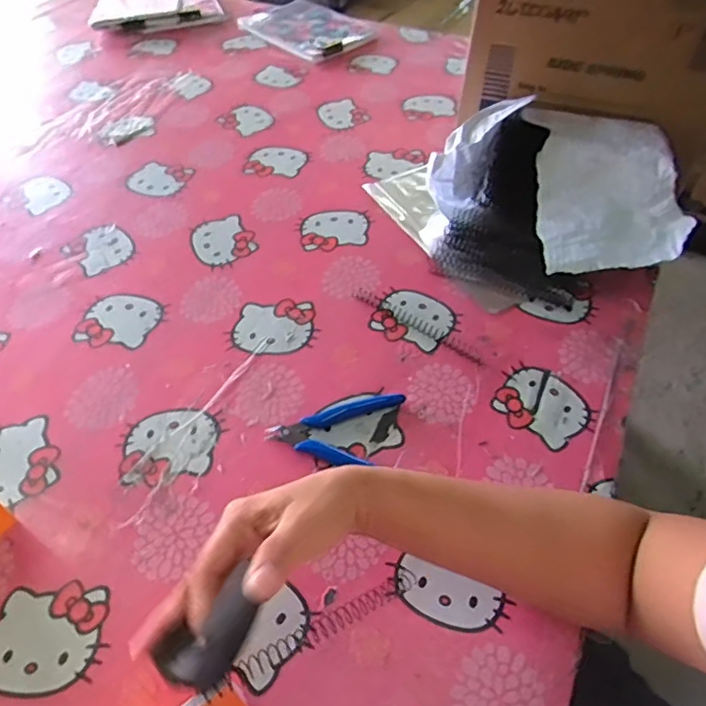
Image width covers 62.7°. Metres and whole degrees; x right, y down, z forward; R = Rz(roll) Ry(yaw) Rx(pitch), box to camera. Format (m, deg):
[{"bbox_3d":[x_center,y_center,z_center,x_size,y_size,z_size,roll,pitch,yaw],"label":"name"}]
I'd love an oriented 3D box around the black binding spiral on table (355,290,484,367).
[{"bbox_3d":[0.065,-0.030,0.588,0.153,0.007,0.015,32,58,23],"label":"black binding spiral on table"}]

